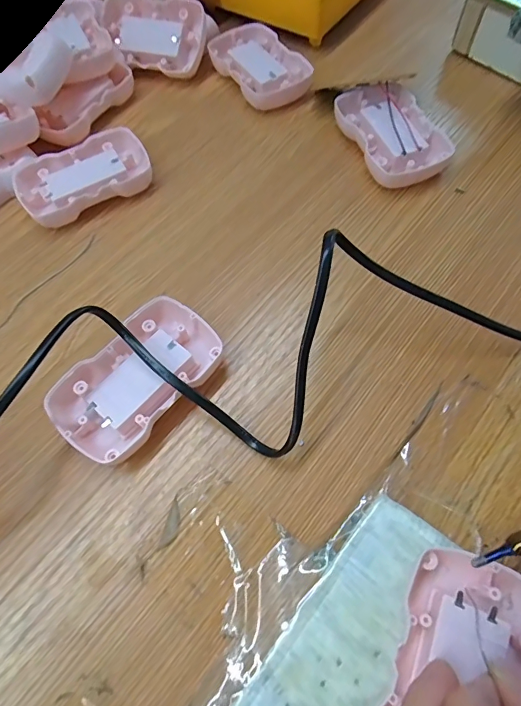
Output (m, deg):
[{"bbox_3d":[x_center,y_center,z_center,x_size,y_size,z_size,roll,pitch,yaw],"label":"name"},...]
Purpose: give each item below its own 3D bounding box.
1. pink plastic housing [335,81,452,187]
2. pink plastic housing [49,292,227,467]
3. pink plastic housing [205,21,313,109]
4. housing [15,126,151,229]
[{"bbox_3d":[0.091,-0.152,0.296,0.054,0.021,0.093,-22,65,-8],"label":"pink plastic housing"},{"bbox_3d":[-0.062,0.011,0.224,0.054,0.020,0.090,36,71,17],"label":"pink plastic housing"},{"bbox_3d":[-0.002,-0.229,0.338,0.054,0.017,0.090,-32,67,-13],"label":"pink plastic housing"},{"bbox_3d":[-0.121,-0.120,0.294,0.087,0.016,0.057,-31,67,-12],"label":"housing"}]

